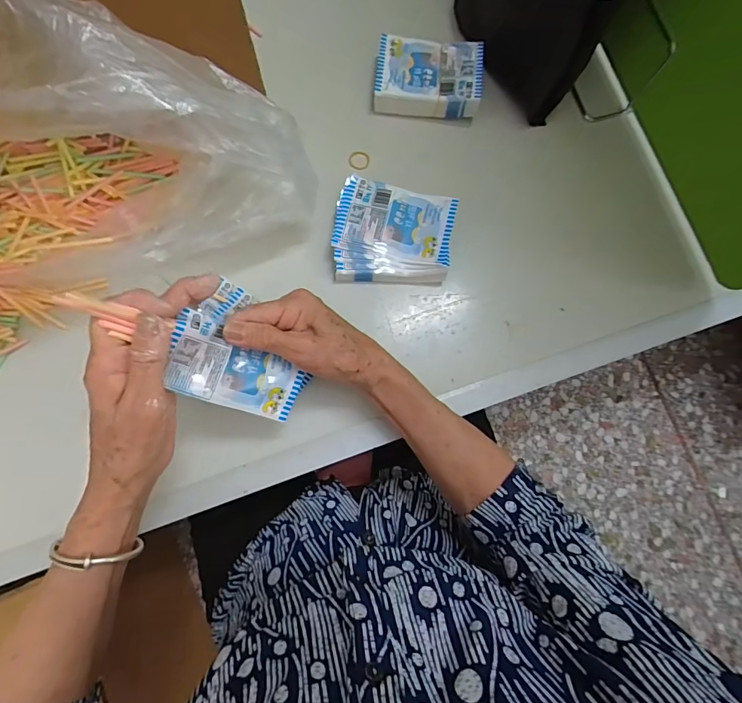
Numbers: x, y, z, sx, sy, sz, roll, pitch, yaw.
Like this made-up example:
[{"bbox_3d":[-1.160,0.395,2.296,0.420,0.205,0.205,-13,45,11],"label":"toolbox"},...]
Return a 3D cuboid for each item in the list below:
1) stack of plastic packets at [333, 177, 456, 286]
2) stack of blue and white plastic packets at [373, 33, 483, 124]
[{"bbox_3d":[0.020,-0.110,0.394,0.107,0.024,0.092,7,80,-2],"label":"stack of plastic packets"},{"bbox_3d":[0.058,-0.277,0.423,0.104,0.023,0.073,5,80,-3],"label":"stack of blue and white plastic packets"}]

